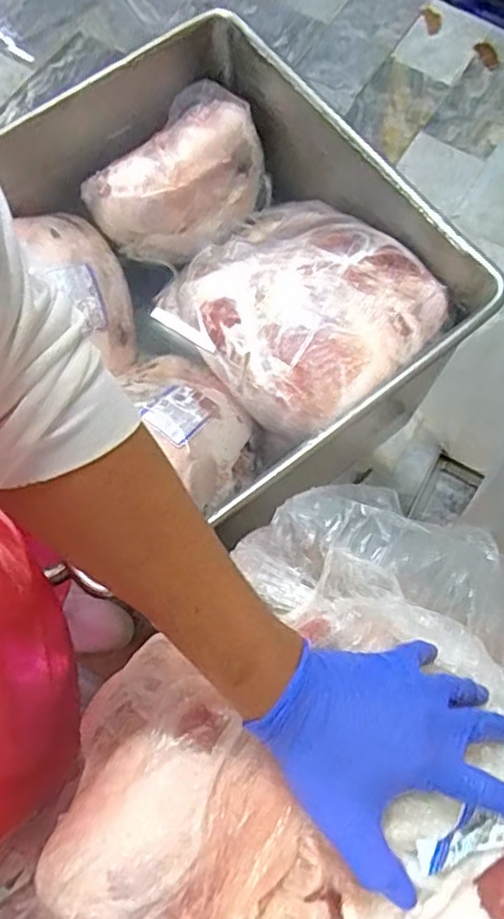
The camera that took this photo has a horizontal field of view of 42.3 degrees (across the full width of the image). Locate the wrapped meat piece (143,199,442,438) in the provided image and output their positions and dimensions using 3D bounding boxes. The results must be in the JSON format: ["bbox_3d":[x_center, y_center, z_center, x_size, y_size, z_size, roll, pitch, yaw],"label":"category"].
[{"bbox_3d":[0.058,-0.228,0.972,0.312,0.141,0.366,-42,77,-14],"label":"wrapped meat piece"}]

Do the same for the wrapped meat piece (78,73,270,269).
[{"bbox_3d":[-0.103,-0.438,1.050,0.290,0.136,0.202,-40,77,-14],"label":"wrapped meat piece"}]

